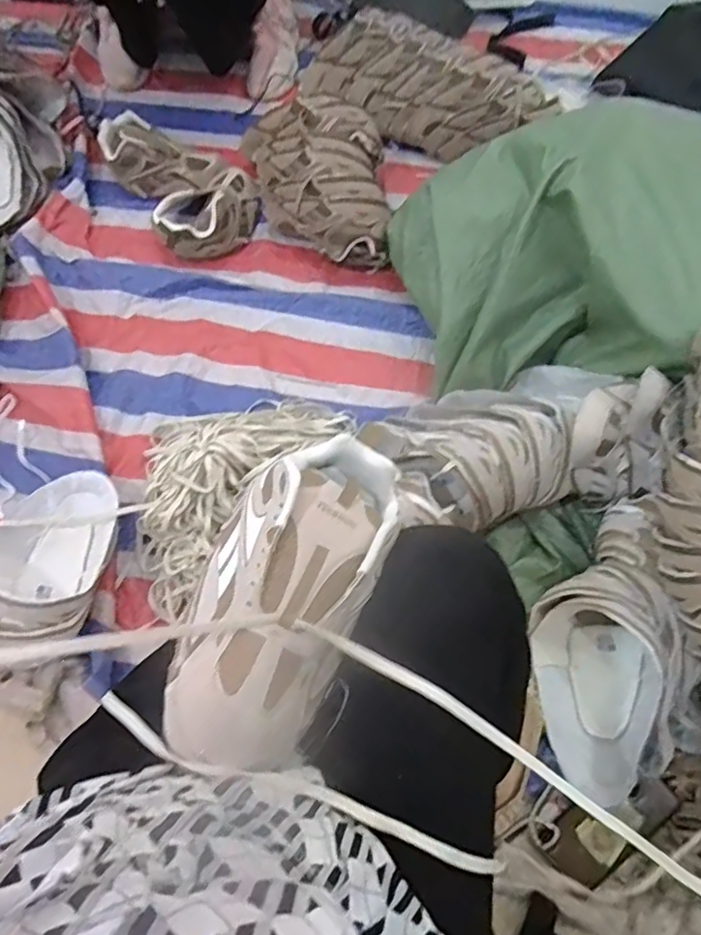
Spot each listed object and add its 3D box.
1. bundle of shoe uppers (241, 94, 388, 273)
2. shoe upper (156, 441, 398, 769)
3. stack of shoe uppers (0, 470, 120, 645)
[{"bbox_3d":[-0.050,-0.538,1.078,0.227,0.153,0.357,-18,67,-7],"label":"bundle of shoe uppers"},{"bbox_3d":[-0.051,0.090,0.445,0.118,0.085,0.257,22,69,10],"label":"shoe upper"},{"bbox_3d":[-0.412,0.119,0.810,0.154,0.124,0.260,11,67,6],"label":"stack of shoe uppers"}]

